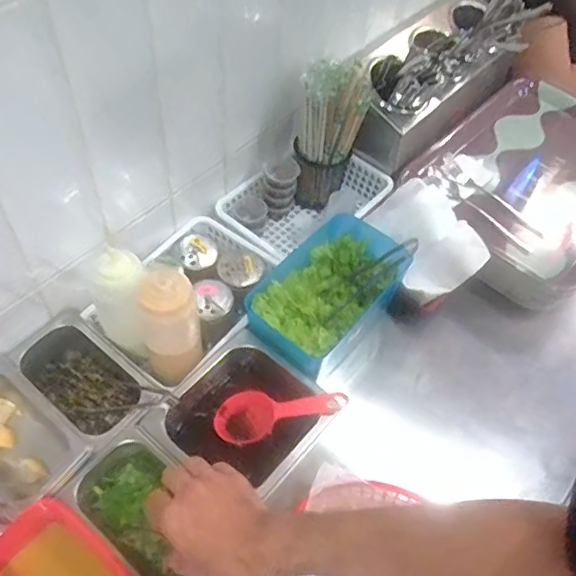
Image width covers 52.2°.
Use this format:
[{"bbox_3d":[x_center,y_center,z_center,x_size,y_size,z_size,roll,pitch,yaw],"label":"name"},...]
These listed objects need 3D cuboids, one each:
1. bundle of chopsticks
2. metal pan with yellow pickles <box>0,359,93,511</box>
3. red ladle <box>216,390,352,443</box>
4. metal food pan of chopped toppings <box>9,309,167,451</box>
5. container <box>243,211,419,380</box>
[{"bbox_3d":[0.058,-0.219,0.864,0.092,0.232,0.075,8,53,1],"label":"bundle of chopsticks"},{"bbox_3d":[-0.305,0.170,0.653,0.178,0.070,0.101,34,58,19],"label":"metal pan with yellow pickles"},{"bbox_3d":[-0.013,0.143,0.680,0.151,0.026,0.053,-12,53,11],"label":"red ladle"},{"bbox_3d":[-0.239,0.113,0.693,0.180,0.059,0.098,39,60,22],"label":"metal food pan of chopped toppings"},{"bbox_3d":[0.048,0.010,0.764,0.136,0.081,0.215,35,58,20],"label":"container"}]

